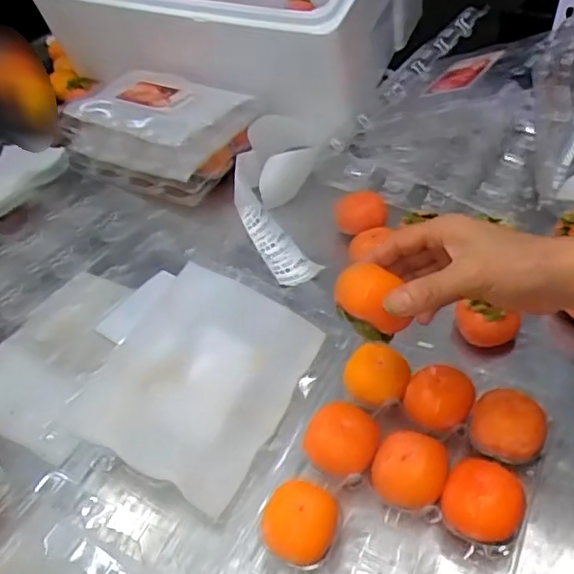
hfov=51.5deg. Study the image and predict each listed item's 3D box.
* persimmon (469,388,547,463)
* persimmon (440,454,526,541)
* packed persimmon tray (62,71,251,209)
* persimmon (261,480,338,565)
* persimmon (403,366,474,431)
[{"bbox_3d":[0.170,0.111,0.462,0.054,0.047,0.053,10,49,19],"label":"persimmon"},{"bbox_3d":[0.136,0.154,0.421,0.051,0.042,0.055,-5,46,5],"label":"persimmon"},{"bbox_3d":[-0.156,-0.192,0.735,0.200,0.089,0.149,15,50,22],"label":"packed persimmon tray"},{"bbox_3d":[0.009,0.170,0.422,0.048,0.043,0.051,-5,46,5],"label":"persimmon"},{"bbox_3d":[0.120,0.094,0.479,0.049,0.048,0.045,-5,46,5],"label":"persimmon"}]

